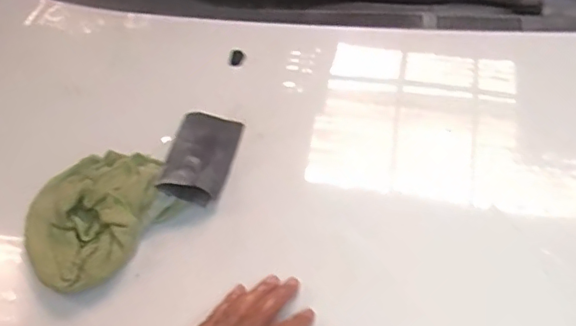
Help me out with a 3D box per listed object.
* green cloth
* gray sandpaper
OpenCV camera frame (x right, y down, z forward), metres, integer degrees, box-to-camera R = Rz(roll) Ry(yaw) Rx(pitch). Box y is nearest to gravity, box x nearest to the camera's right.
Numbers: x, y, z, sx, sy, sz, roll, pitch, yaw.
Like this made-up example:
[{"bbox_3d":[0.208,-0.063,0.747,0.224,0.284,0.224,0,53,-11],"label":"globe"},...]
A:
[{"bbox_3d":[-0.202,0.052,0.587,0.155,0.032,0.148,-36,55,-12],"label":"green cloth"},{"bbox_3d":[-0.093,-0.007,0.626,0.074,0.034,0.125,5,38,8],"label":"gray sandpaper"}]

